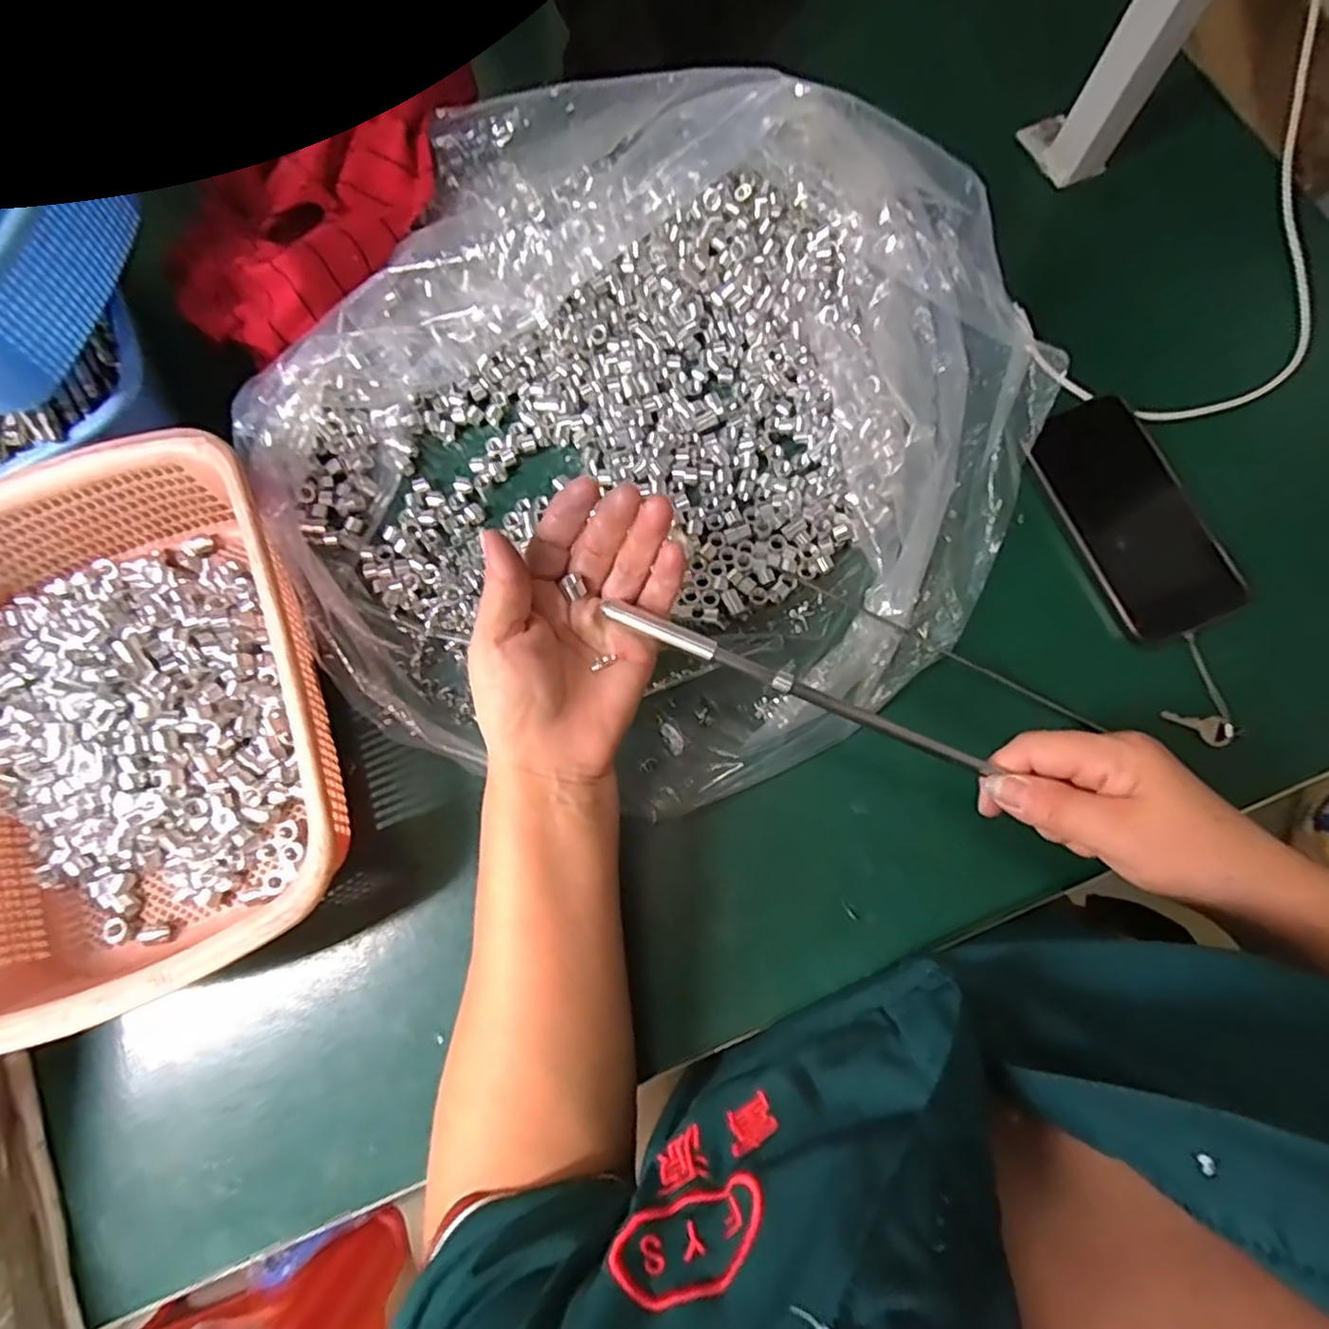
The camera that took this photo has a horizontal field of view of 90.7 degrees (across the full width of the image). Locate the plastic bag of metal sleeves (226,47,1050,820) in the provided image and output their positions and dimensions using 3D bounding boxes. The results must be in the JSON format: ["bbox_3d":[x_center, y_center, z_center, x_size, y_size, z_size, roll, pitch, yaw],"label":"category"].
[{"bbox_3d":[-0.013,-0.152,0.380,0.440,0.129,0.458,41,80,10],"label":"plastic bag of metal sleeves"}]

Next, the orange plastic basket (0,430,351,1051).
[{"bbox_3d":[-0.296,0.029,0.363,0.211,0.064,0.290,-23,76,-5],"label":"orange plastic basket"}]

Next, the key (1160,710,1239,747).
[{"bbox_3d":[0.317,0.036,0.390,0.036,0.009,0.017,23,77,22],"label":"key"}]

